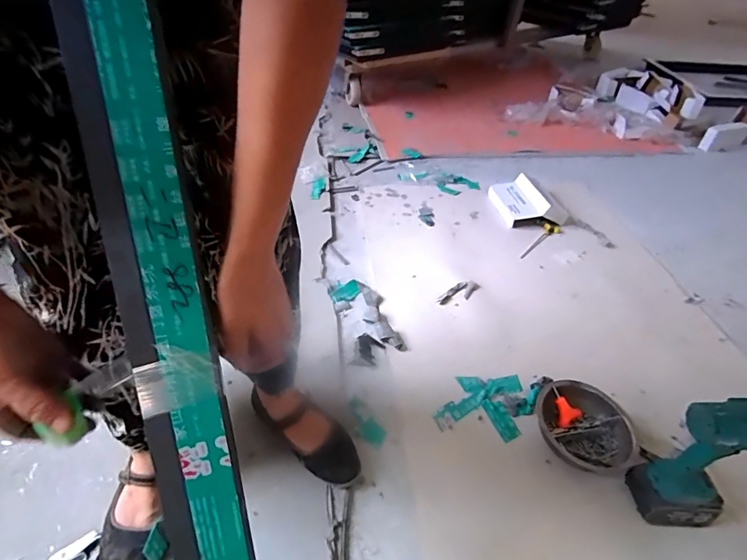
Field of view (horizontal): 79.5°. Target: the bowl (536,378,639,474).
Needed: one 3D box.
[{"bbox_3d":[0.392,0.278,0.835,0.168,0.063,0.168,1,41,-1],"label":"bowl"}]

